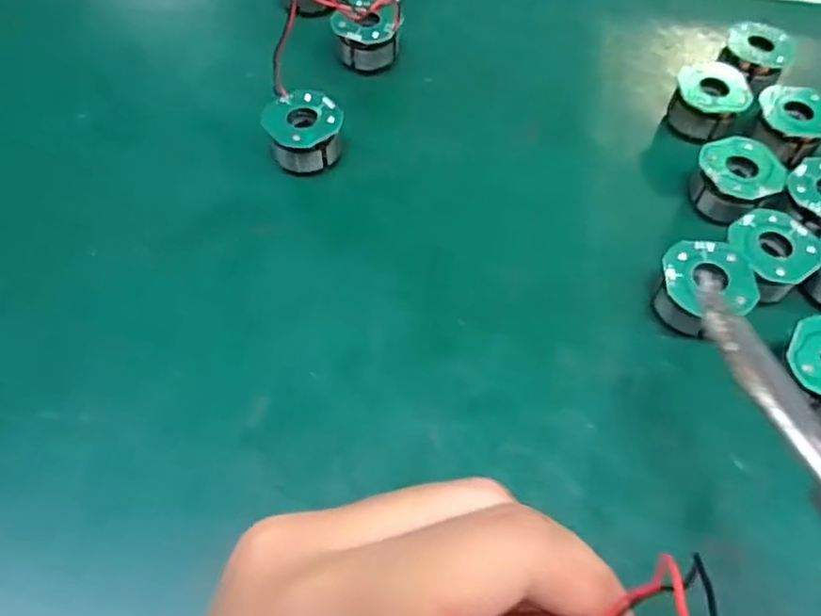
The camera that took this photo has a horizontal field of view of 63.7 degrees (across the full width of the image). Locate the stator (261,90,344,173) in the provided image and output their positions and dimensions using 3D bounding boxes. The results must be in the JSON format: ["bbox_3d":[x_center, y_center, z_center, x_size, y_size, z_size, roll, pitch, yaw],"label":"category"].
[{"bbox_3d":[-0.044,-0.072,0.278,0.030,0.024,0.027,-18,60,-12],"label":"stator"}]

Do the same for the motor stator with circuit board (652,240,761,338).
[{"bbox_3d":[0.102,-0.005,0.232,0.034,0.016,0.034,0,58,-1],"label":"motor stator with circuit board"}]

